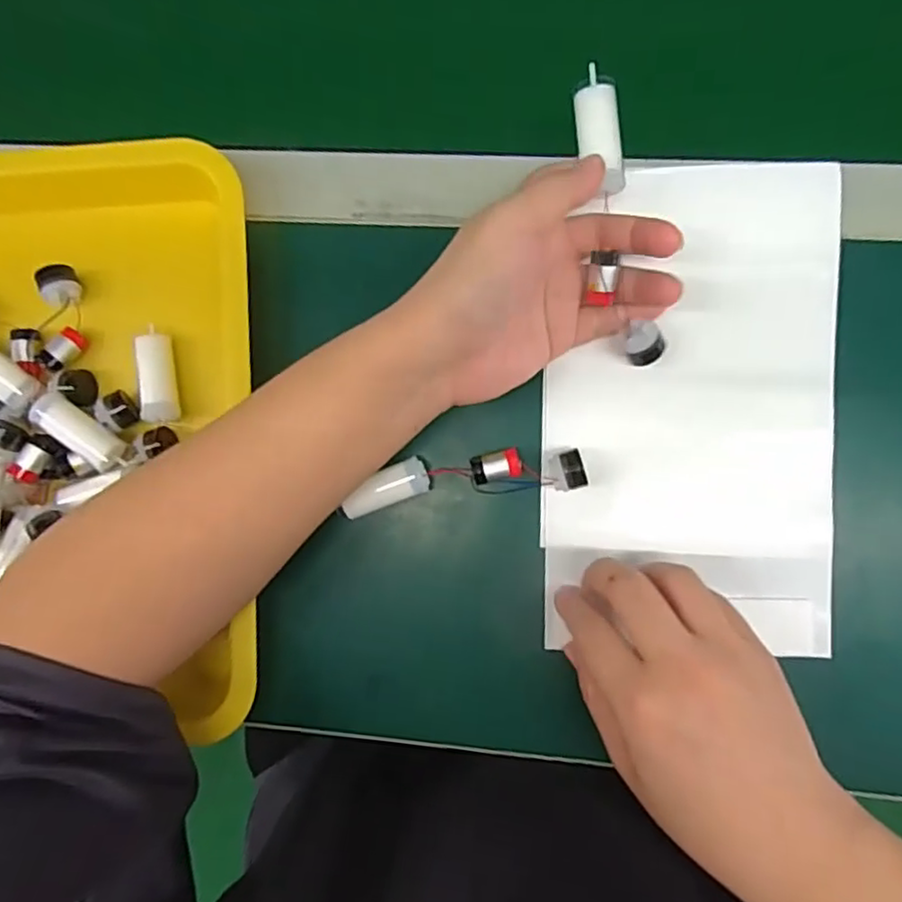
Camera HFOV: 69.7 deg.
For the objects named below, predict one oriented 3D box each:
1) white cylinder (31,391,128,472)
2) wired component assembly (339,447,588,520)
[{"bbox_3d":[-0.209,-0.012,0.361,0.058,0.017,0.019,40,95,8],"label":"white cylinder"},{"bbox_3d":[0.006,0.015,0.356,0.129,0.021,0.026,-8,88,8],"label":"wired component assembly"}]

